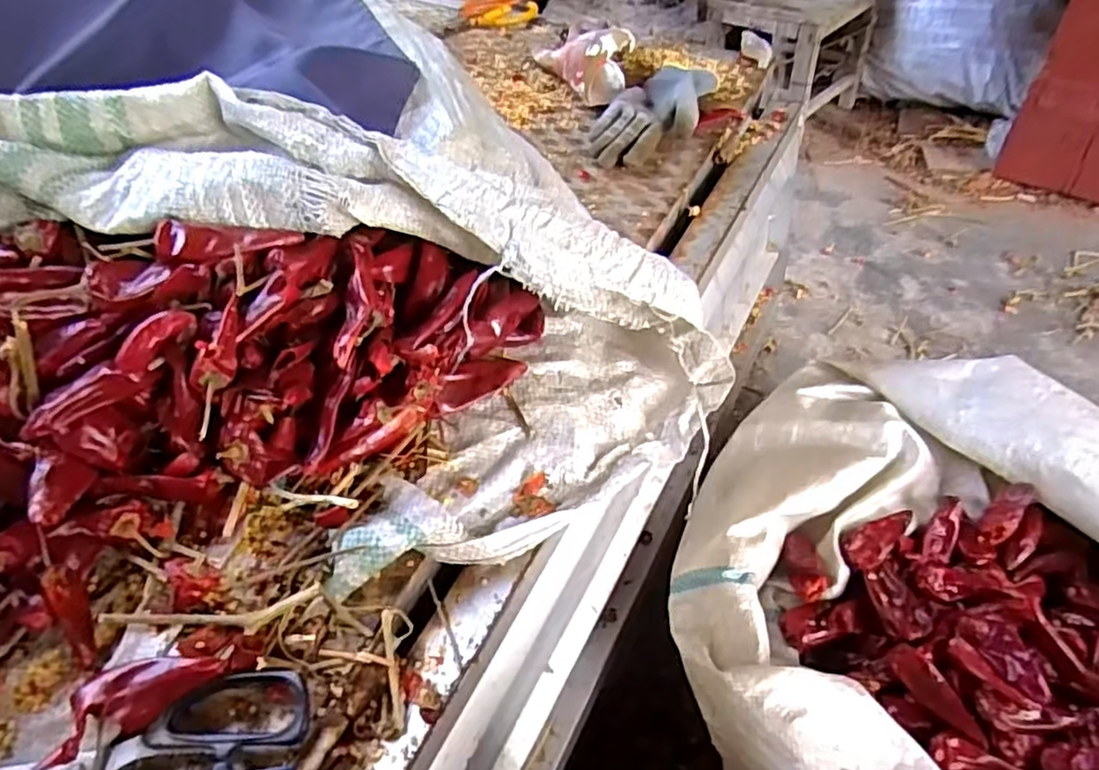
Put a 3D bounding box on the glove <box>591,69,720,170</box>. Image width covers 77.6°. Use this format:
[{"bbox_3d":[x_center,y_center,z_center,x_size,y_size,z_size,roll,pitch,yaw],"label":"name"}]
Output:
[{"bbox_3d":[0.108,-0.282,0.704,0.098,0.035,0.174,16,52,17],"label":"glove"}]

